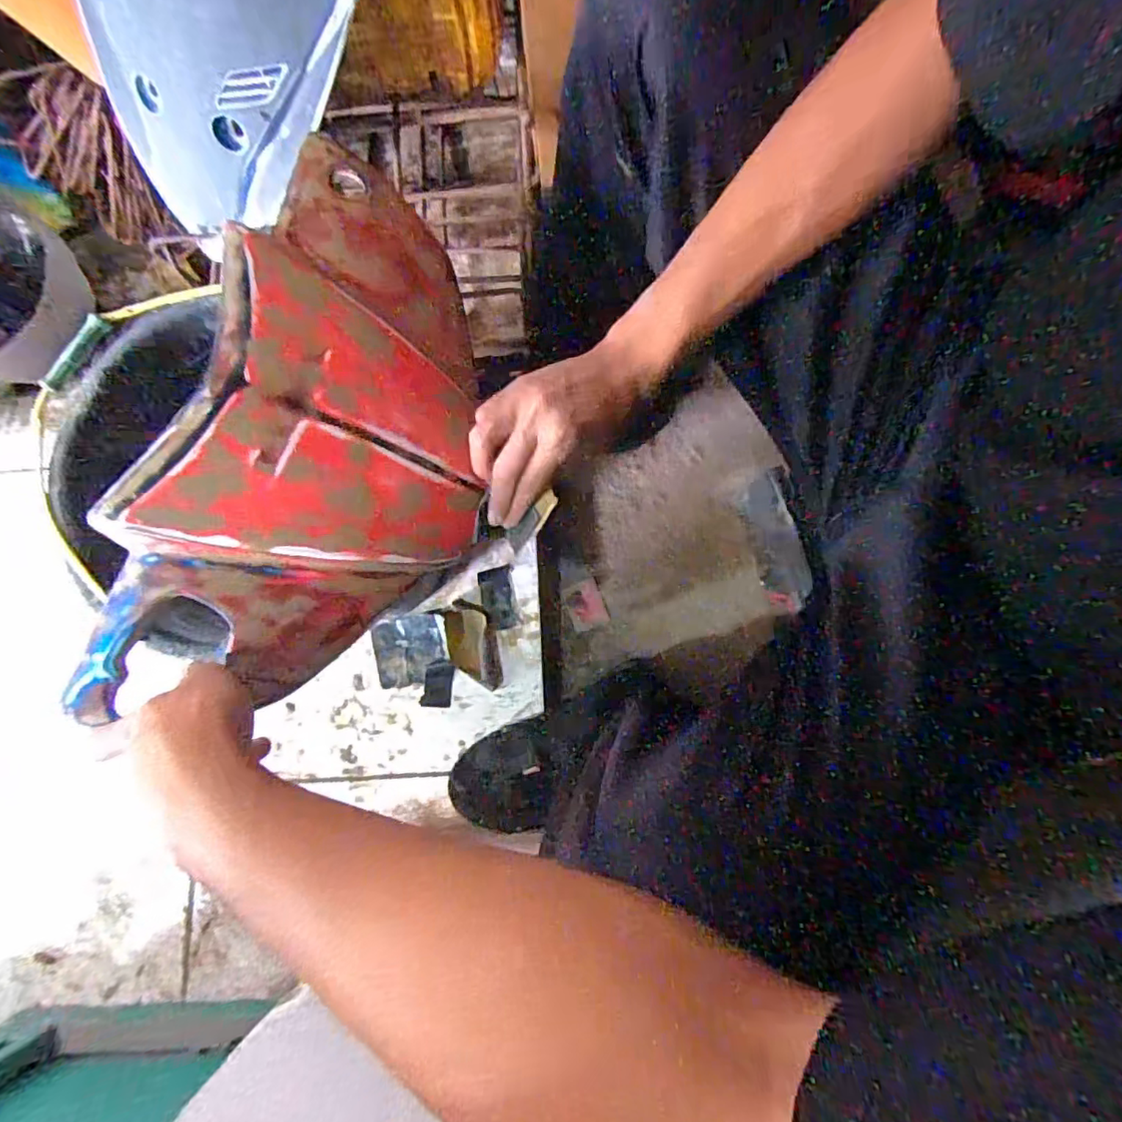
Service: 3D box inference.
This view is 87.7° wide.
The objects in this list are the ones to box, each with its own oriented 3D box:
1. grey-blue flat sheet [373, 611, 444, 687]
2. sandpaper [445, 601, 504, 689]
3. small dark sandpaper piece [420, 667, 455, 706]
[{"bbox_3d":[-0.184,0.107,0.703,0.083,0.004,0.081,-11,80,5],"label":"grey-blue flat sheet"},{"bbox_3d":[-0.105,0.099,0.694,0.056,0.004,0.107,-12,79,-3],"label":"sandpaper"},{"bbox_3d":[-0.146,0.149,0.694,0.035,0.004,0.049,6,79,1],"label":"small dark sandpaper piece"}]

